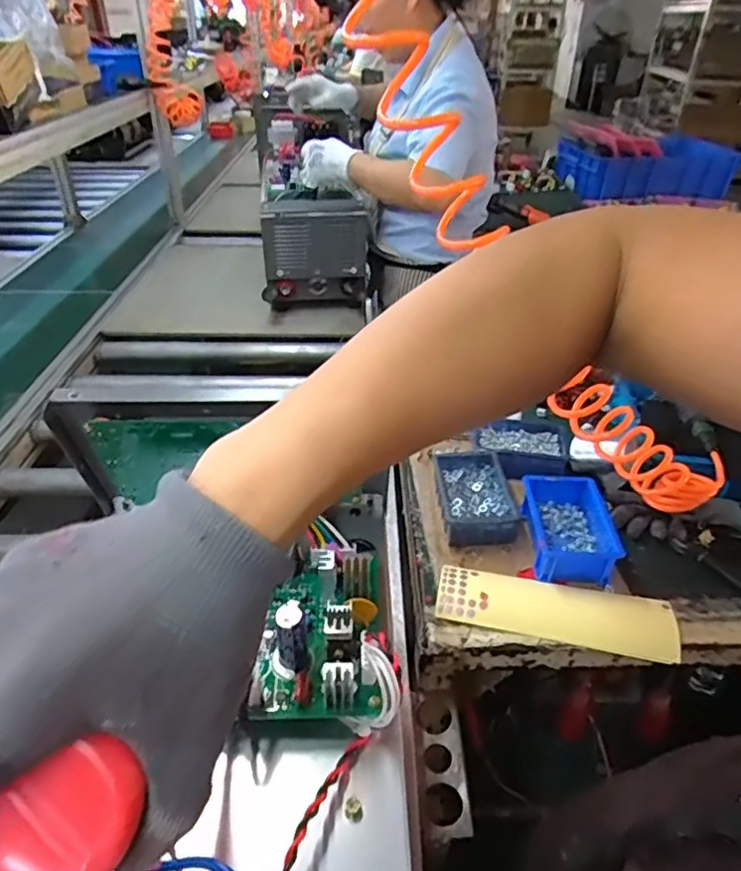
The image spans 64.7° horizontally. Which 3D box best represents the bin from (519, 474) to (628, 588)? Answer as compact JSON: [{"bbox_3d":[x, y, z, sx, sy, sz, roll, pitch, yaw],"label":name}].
[{"bbox_3d":[0.262,0.116,0.767,0.111,0.051,0.159,1,37,1],"label":"bin"}]

